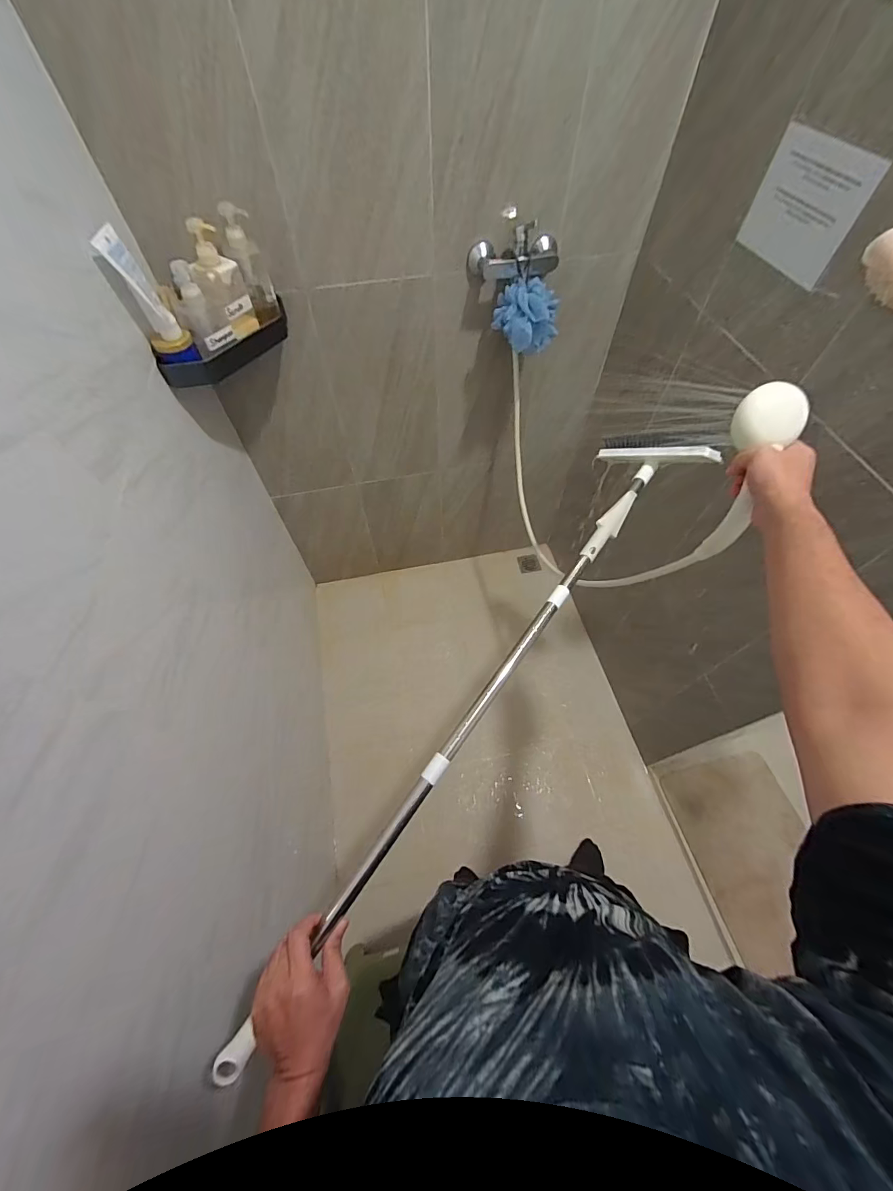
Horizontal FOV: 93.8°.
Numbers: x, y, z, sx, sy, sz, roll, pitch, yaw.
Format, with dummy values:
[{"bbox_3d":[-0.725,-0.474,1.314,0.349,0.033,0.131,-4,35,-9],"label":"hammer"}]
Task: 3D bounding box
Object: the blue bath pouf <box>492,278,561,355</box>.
[{"bbox_3d":[0.183,-0.640,0.963,0.148,0.112,0.097,8,58,3],"label":"blue bath pouf"}]

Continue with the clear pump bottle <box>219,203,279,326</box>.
[{"bbox_3d":[-0.383,-0.644,0.819,0.057,0.171,0.065,41,65,20],"label":"clear pump bottle"}]

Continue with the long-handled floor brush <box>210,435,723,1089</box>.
[{"bbox_3d":[0.091,0.111,0.622,0.176,0.120,1.097,33,69,17],"label":"long-handled floor brush"}]

